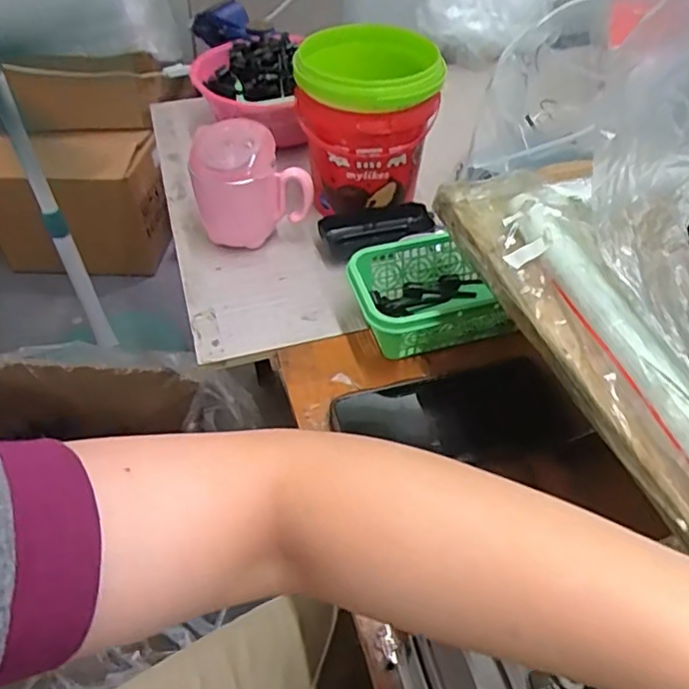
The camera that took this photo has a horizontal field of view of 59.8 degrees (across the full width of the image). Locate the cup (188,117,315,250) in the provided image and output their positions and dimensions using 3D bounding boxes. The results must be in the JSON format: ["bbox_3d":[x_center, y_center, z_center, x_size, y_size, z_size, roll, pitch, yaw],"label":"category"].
[{"bbox_3d":[-0.087,-0.150,0.571,0.108,0.106,0.067,-6,46,-5],"label":"cup"}]

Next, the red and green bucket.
[{"bbox_3d":[0.020,-0.215,0.585,0.124,0.135,0.118,0,46,0],"label":"red and green bucket"}]

